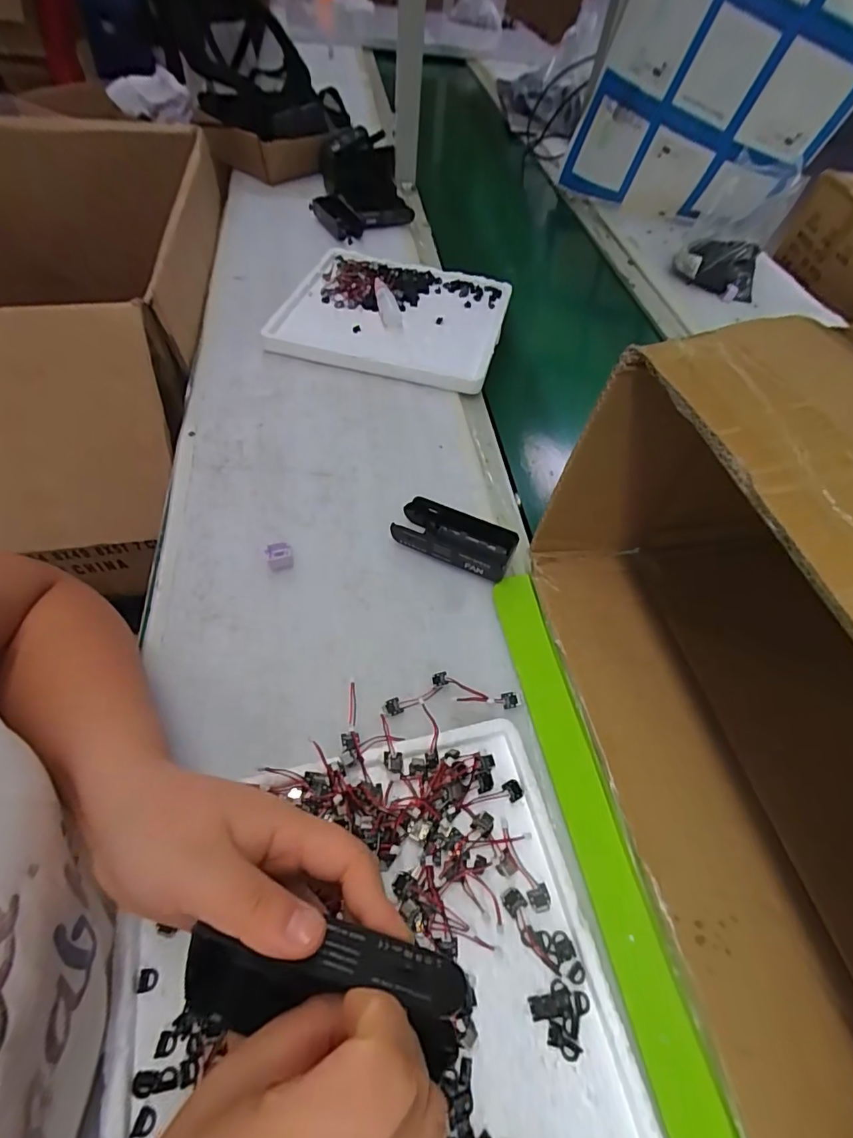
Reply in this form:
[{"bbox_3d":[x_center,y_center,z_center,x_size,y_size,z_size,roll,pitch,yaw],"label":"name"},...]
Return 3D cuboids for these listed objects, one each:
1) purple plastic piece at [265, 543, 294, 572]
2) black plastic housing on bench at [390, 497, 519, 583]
[{"bbox_3d":[-0.127,-0.011,0.440,0.022,0.017,0.019,-17,58,-16],"label":"purple plastic piece"},{"bbox_3d":[0.025,-0.027,0.458,0.106,0.023,0.047,22,56,10],"label":"black plastic housing on bench"}]

